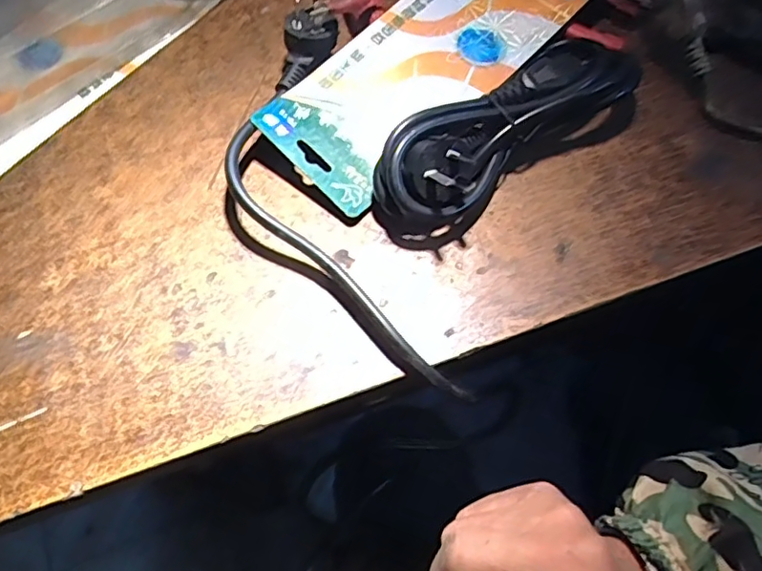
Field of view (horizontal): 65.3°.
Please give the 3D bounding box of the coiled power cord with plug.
[{"bbox_3d":[0.074,-0.094,0.342,0.185,0.039,0.058,-36,69,-14],"label":"coiled power cord with plug"}]

